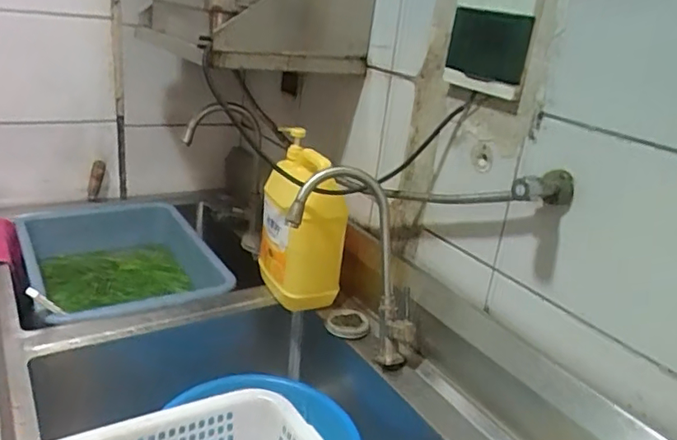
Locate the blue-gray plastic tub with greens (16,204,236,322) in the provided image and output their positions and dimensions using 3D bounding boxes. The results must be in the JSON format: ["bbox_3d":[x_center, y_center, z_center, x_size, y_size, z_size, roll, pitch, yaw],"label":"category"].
[{"bbox_3d":[-0.495,0.112,1.269,0.365,0.128,0.567,-8,26,-32],"label":"blue-gray plastic tub with greens"}]

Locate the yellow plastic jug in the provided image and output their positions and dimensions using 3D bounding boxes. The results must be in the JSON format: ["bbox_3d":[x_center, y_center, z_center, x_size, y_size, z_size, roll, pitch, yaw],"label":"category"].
[{"bbox_3d":[-0.071,0.015,1.085,0.133,0.285,0.228,-1,23,-18],"label":"yellow plastic jug"}]

